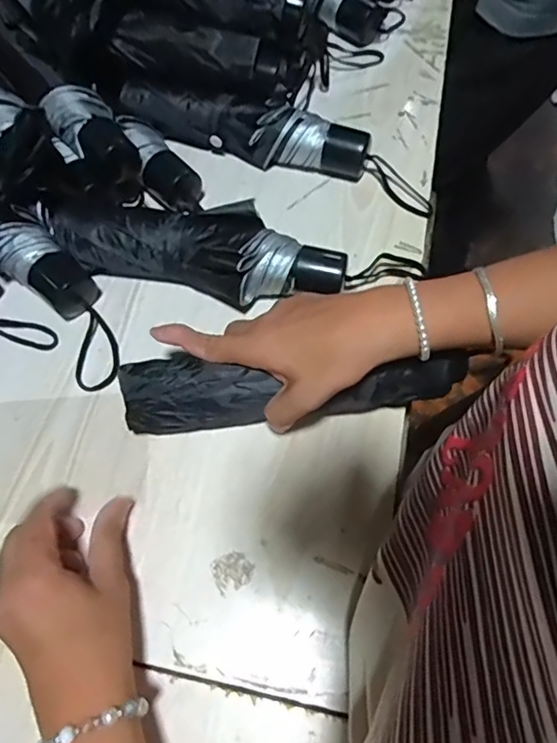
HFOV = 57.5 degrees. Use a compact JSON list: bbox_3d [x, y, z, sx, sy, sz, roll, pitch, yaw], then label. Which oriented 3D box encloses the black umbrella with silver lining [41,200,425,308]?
[{"bbox_3d":[-0.051,-0.100,0.422,0.314,0.055,0.074,12,66,6],"label":"black umbrella with silver lining"}]

